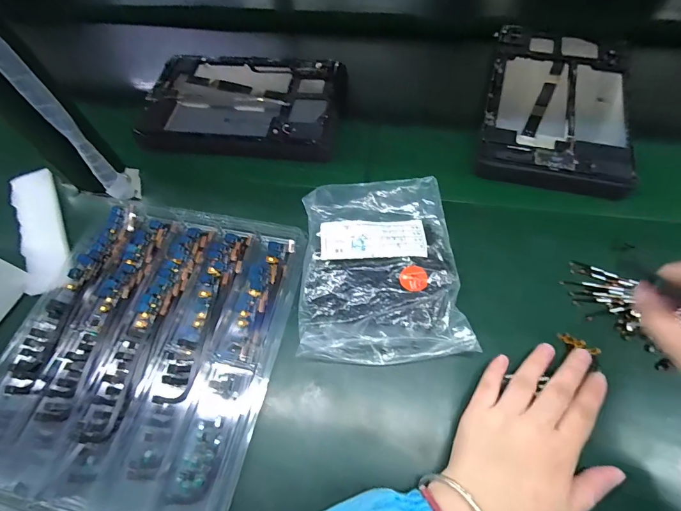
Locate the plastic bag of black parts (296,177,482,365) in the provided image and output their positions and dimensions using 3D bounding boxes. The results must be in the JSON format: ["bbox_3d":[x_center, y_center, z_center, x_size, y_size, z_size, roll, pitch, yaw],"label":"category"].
[{"bbox_3d":[0.035,0.002,0.334,0.138,0.020,0.178,-3,62,3],"label":"plastic bag of black parts"}]

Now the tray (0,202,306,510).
[{"bbox_3d":[-0.168,0.076,0.310,0.220,0.013,0.267,9,63,9],"label":"tray"}]

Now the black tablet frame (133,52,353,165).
[{"bbox_3d":[-0.120,-0.185,0.448,0.243,0.013,0.162,6,63,7],"label":"black tablet frame"}]

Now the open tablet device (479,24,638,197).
[{"bbox_3d":[0.247,-0.177,0.421,0.147,0.019,0.240,12,63,12],"label":"open tablet device"}]

